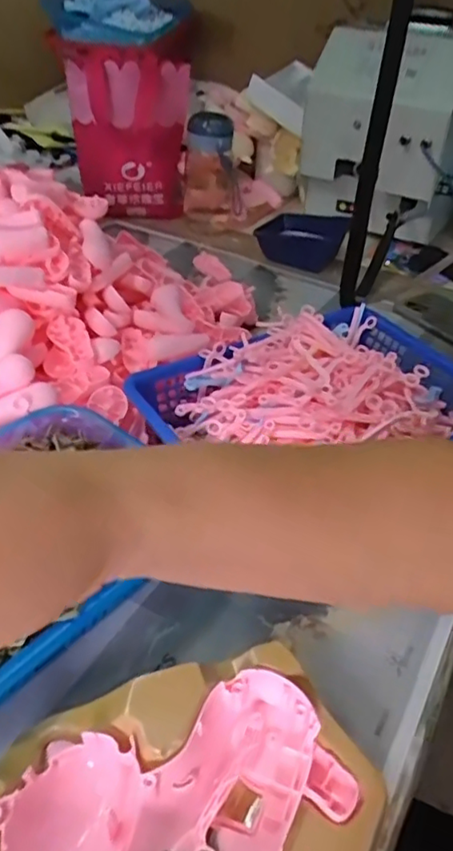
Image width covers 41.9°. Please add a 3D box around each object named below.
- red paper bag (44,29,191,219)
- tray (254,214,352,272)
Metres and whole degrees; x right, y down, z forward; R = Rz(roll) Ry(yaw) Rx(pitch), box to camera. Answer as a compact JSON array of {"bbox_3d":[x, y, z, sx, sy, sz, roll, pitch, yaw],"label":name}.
[{"bbox_3d":[-0.149,-0.436,0.903,0.178,0.219,0.089,2,40,-3],"label":"red paper bag"},{"bbox_3d":[0.114,-0.279,0.887,0.121,0.050,0.102,23,43,21],"label":"tray"}]

